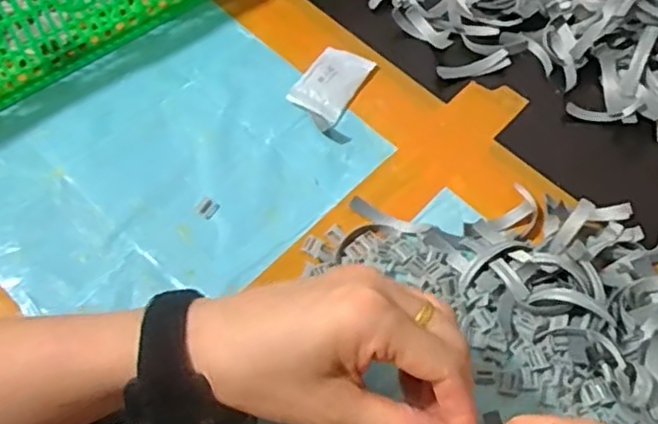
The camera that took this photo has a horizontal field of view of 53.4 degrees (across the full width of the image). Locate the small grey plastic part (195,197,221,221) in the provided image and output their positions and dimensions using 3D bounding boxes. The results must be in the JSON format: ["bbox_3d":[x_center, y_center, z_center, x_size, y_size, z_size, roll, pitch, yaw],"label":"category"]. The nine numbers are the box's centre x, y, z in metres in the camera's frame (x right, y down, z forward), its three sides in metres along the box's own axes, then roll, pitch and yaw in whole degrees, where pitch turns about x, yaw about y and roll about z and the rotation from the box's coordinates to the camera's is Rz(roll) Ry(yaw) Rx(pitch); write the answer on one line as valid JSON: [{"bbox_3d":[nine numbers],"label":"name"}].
[{"bbox_3d":[-0.078,-0.003,0.419,0.013,0.004,0.013,28,62,15],"label":"small grey plastic part"}]

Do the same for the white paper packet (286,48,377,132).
[{"bbox_3d":[0.002,-0.093,0.473,0.039,0.009,0.074,27,62,15],"label":"white paper packet"}]

